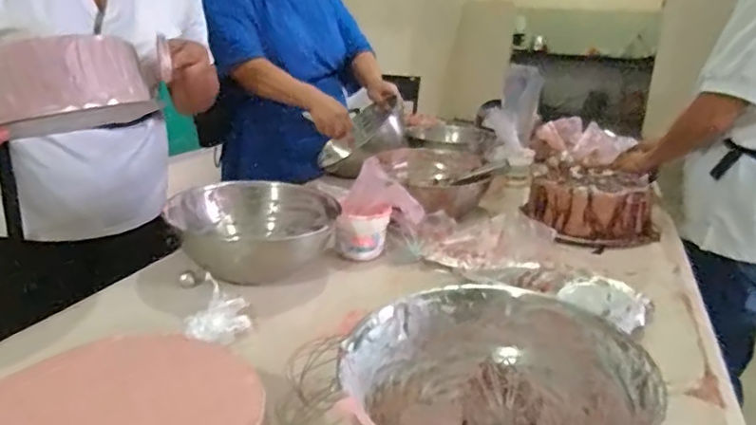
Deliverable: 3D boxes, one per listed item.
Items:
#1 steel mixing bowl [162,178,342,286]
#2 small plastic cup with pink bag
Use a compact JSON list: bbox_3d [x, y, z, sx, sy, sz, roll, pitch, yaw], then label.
[{"bbox_3d":[-0.175,0.026,0.807,0.219,0.084,0.212,-1,19,-11],"label":"steel mixing bowl"},{"bbox_3d":[0.005,0.000,0.868,0.132,0.127,0.096,2,19,-1],"label":"small plastic cup with pink bag"}]

